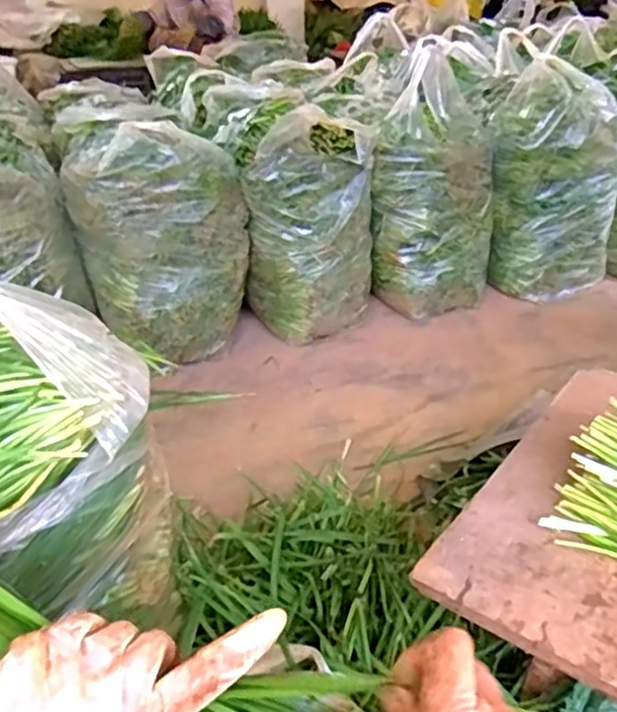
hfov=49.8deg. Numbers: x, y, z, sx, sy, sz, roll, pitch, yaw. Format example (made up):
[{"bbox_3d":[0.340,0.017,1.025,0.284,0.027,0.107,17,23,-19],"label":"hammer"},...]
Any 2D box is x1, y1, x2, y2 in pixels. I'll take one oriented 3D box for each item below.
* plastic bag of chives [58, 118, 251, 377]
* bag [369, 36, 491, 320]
[{"bbox_3d":[-0.339,-0.278,1.516,0.355,0.464,0.344,-13,33,-20],"label":"plastic bag of chives"},{"bbox_3d":[0.318,-0.407,1.645,0.275,0.565,0.248,8,32,14],"label":"bag"}]

